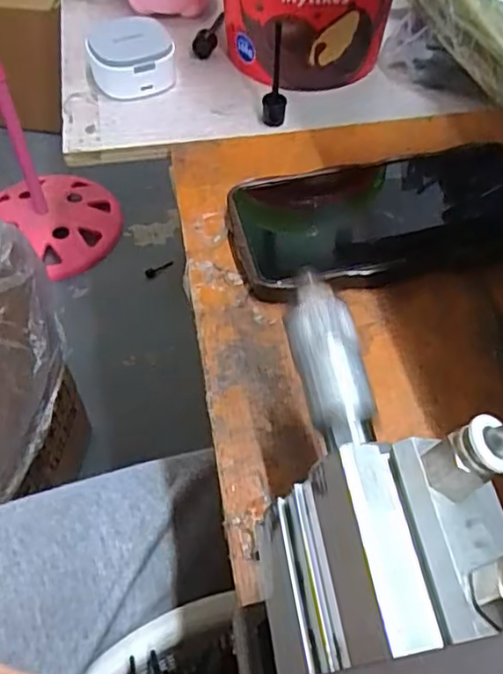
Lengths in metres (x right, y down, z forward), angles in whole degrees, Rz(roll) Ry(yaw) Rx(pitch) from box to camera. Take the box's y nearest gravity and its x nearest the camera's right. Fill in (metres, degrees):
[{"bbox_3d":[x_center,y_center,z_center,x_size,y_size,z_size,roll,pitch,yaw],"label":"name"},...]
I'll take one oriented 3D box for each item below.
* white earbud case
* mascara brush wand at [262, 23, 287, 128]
[{"bbox_3d":[-0.078,-0.189,0.428,0.054,0.032,0.058,-2,53,-2],"label":"white earbud case"},{"bbox_3d":[0.015,-0.158,0.388,0.012,0.061,0.017,27,58,18],"label":"mascara brush wand"}]

